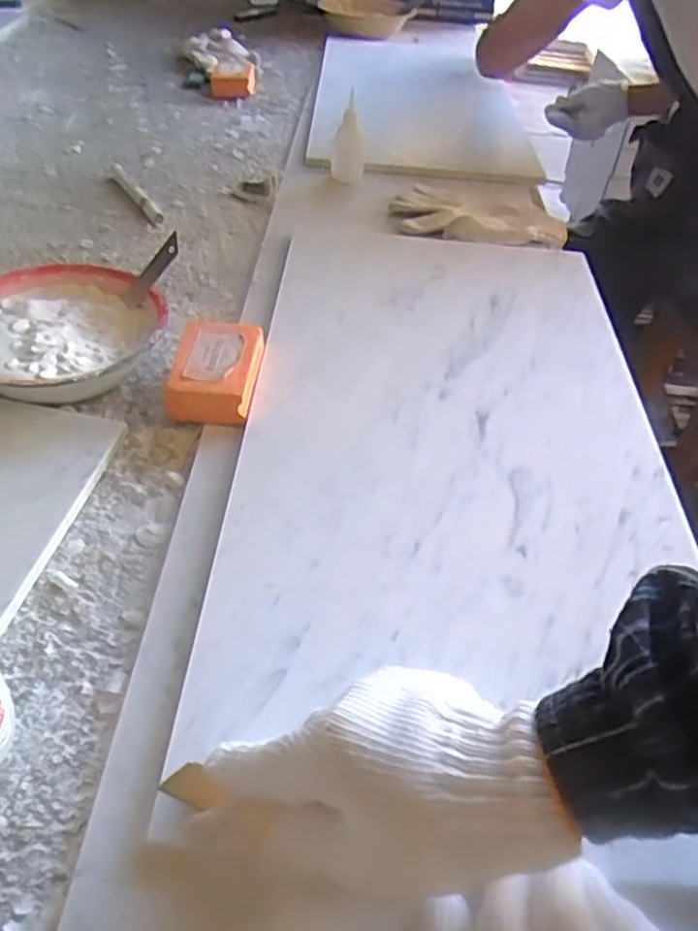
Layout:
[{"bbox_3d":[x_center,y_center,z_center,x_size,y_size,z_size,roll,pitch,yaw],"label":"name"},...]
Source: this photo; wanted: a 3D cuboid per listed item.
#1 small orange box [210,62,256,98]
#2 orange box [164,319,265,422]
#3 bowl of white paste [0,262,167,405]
[{"bbox_3d":[-0.177,-0.589,1.123,0.066,0.030,0.087,-2,45,-7],"label":"small orange box"},{"bbox_3d":[-0.100,-0.071,0.552,0.057,0.032,0.091,5,45,1],"label":"orange box"},{"bbox_3d":[-0.223,-0.098,0.573,0.150,0.051,0.161,2,45,-2],"label":"bowl of white paste"}]

